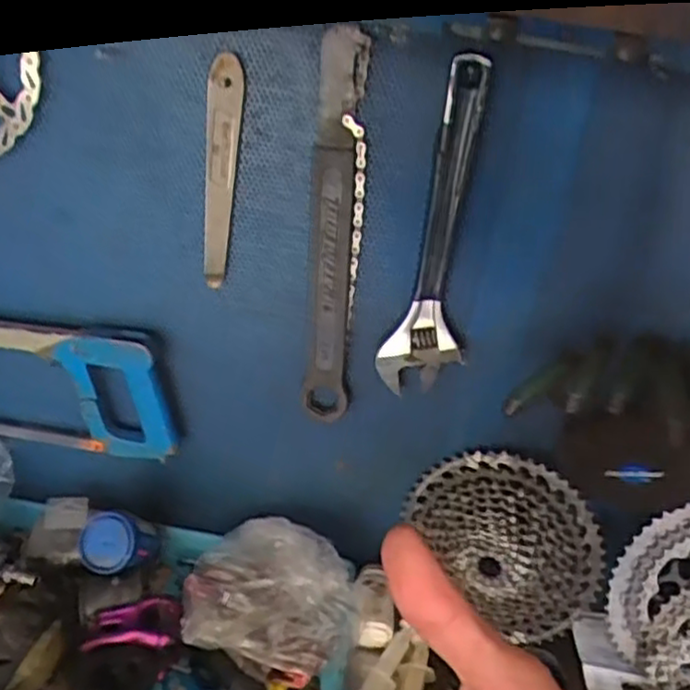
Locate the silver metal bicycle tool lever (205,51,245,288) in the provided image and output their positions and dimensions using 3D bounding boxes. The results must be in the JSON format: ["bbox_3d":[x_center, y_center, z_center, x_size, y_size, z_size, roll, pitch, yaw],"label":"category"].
[{"bbox_3d":[-0.101,-0.137,0.599,0.026,0.192,0.011,7,30,-1],"label":"silver metal bicycle tool lever"}]

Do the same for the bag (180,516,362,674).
[{"bbox_3d":[-0.067,0.228,0.684,0.153,0.061,0.128,10,25,4],"label":"bag"}]

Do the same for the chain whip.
[{"bbox_3d":[-0.008,-0.081,0.618,0.042,0.343,0.014,9,29,7],"label":"chain whip"}]

